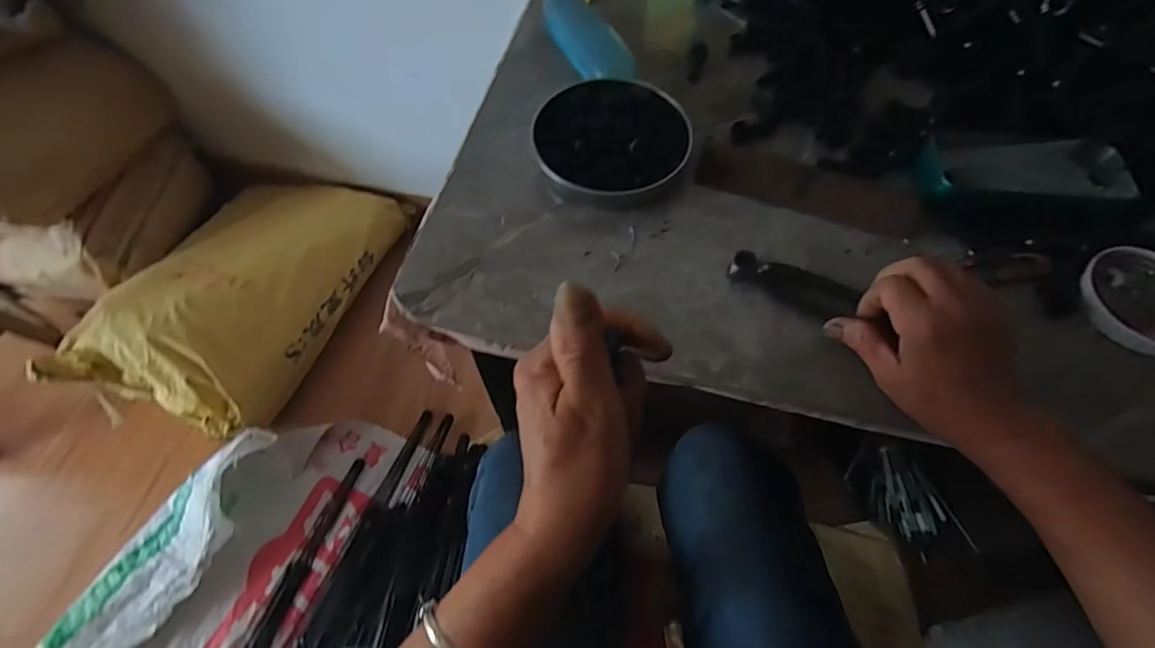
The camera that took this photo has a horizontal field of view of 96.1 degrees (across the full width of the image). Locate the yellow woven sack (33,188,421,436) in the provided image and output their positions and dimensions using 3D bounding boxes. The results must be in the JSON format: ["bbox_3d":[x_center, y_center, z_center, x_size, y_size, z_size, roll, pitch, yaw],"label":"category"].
[{"bbox_3d":[-0.727,-0.102,1.144,0.451,0.201,0.651,11,62,6],"label":"yellow woven sack"}]

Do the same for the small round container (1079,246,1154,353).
[{"bbox_3d":[0.429,-0.019,0.391,0.090,0.013,0.084,-16,63,-8],"label":"small round container"}]

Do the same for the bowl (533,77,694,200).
[{"bbox_3d":[0.031,-0.166,0.469,0.132,0.027,0.129,0,62,0],"label":"bowl"}]

